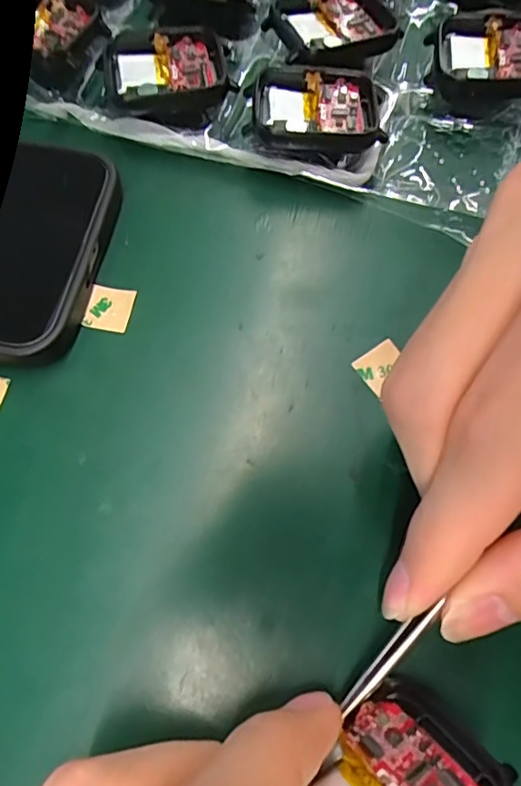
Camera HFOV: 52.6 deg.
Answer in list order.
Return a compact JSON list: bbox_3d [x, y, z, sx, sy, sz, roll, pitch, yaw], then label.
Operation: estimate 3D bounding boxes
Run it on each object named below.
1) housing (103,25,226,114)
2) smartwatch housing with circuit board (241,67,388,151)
[{"bbox_3d":[-0.034,-0.117,0.192,0.042,0.008,0.039,-8,69,-5],"label":"housing"},{"bbox_3d":[0.019,-0.099,0.186,0.045,0.011,0.038,4,68,1],"label":"smartwatch housing with circuit board"}]

